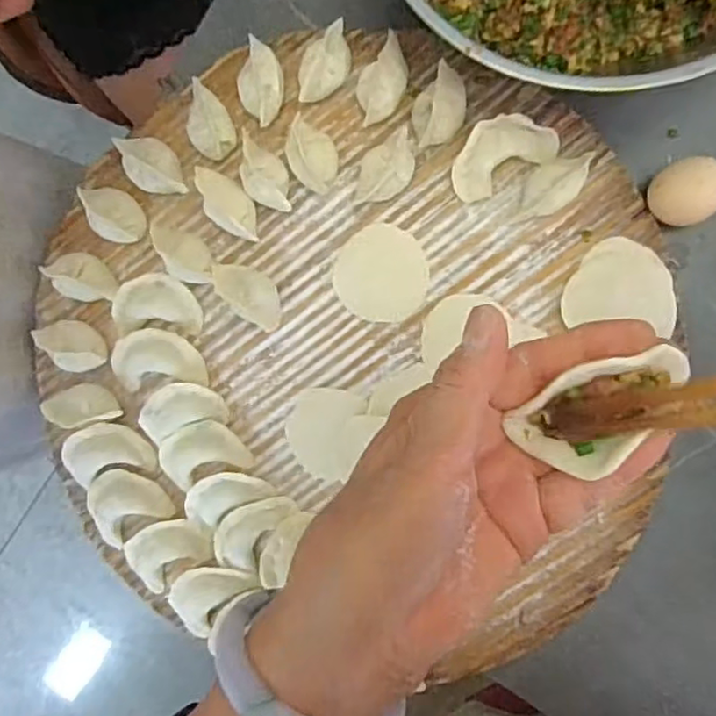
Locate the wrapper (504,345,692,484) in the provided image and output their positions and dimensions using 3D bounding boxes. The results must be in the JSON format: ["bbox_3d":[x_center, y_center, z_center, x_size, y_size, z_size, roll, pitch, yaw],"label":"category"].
[{"bbox_3d":[0.085,0.018,0.224,0.059,0.019,0.035,-25,90,6],"label":"wrapper"}]

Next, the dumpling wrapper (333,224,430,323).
[{"bbox_3d":[0.015,-0.055,0.431,0.060,0.004,0.061,-4,92,6],"label":"dumpling wrapper"}]

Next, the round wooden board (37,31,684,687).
[{"bbox_3d":[-0.012,-0.007,0.431,0.402,0.035,0.379,0,92,6],"label":"round wooden board"}]

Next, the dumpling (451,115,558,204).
[{"bbox_3d":[0.090,-0.129,0.409,0.067,0.025,0.038,-29,89,6],"label":"dumpling"}]

